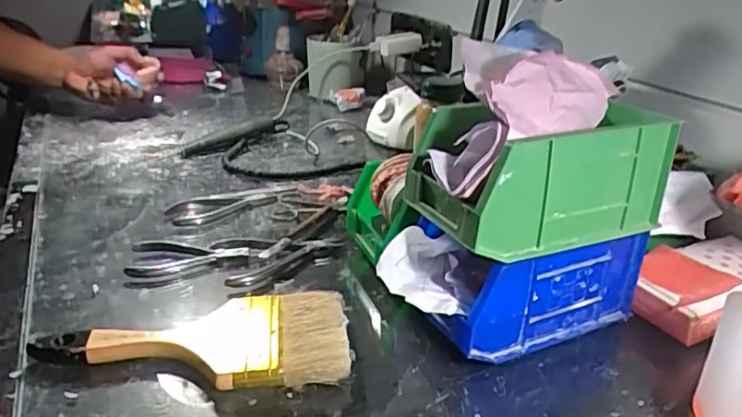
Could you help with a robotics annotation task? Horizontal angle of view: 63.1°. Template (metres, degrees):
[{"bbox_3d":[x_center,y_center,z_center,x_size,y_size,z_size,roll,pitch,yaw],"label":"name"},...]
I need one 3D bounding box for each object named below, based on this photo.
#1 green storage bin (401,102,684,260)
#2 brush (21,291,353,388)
[{"bbox_3d":[0.121,-0.029,0.445,0.168,0.082,0.097,-10,27,-23],"label":"green storage bin"},{"bbox_3d":[-0.128,0.097,0.449,0.219,0.021,0.097,0,25,-3],"label":"brush"}]

